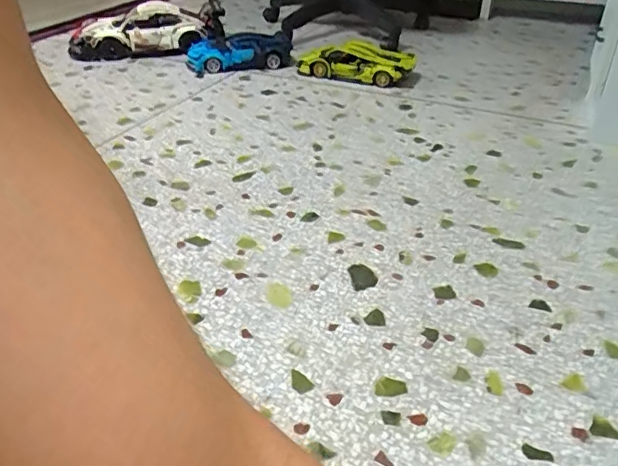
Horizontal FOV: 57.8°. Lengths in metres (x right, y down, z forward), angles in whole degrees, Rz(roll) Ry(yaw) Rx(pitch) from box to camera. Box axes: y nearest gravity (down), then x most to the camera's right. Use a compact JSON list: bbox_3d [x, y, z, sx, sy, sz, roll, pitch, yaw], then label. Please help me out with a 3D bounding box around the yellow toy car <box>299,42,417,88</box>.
[{"bbox_3d":[0.138,-0.499,1.637,0.328,0.073,0.184,20,39,26],"label":"yellow toy car"}]

